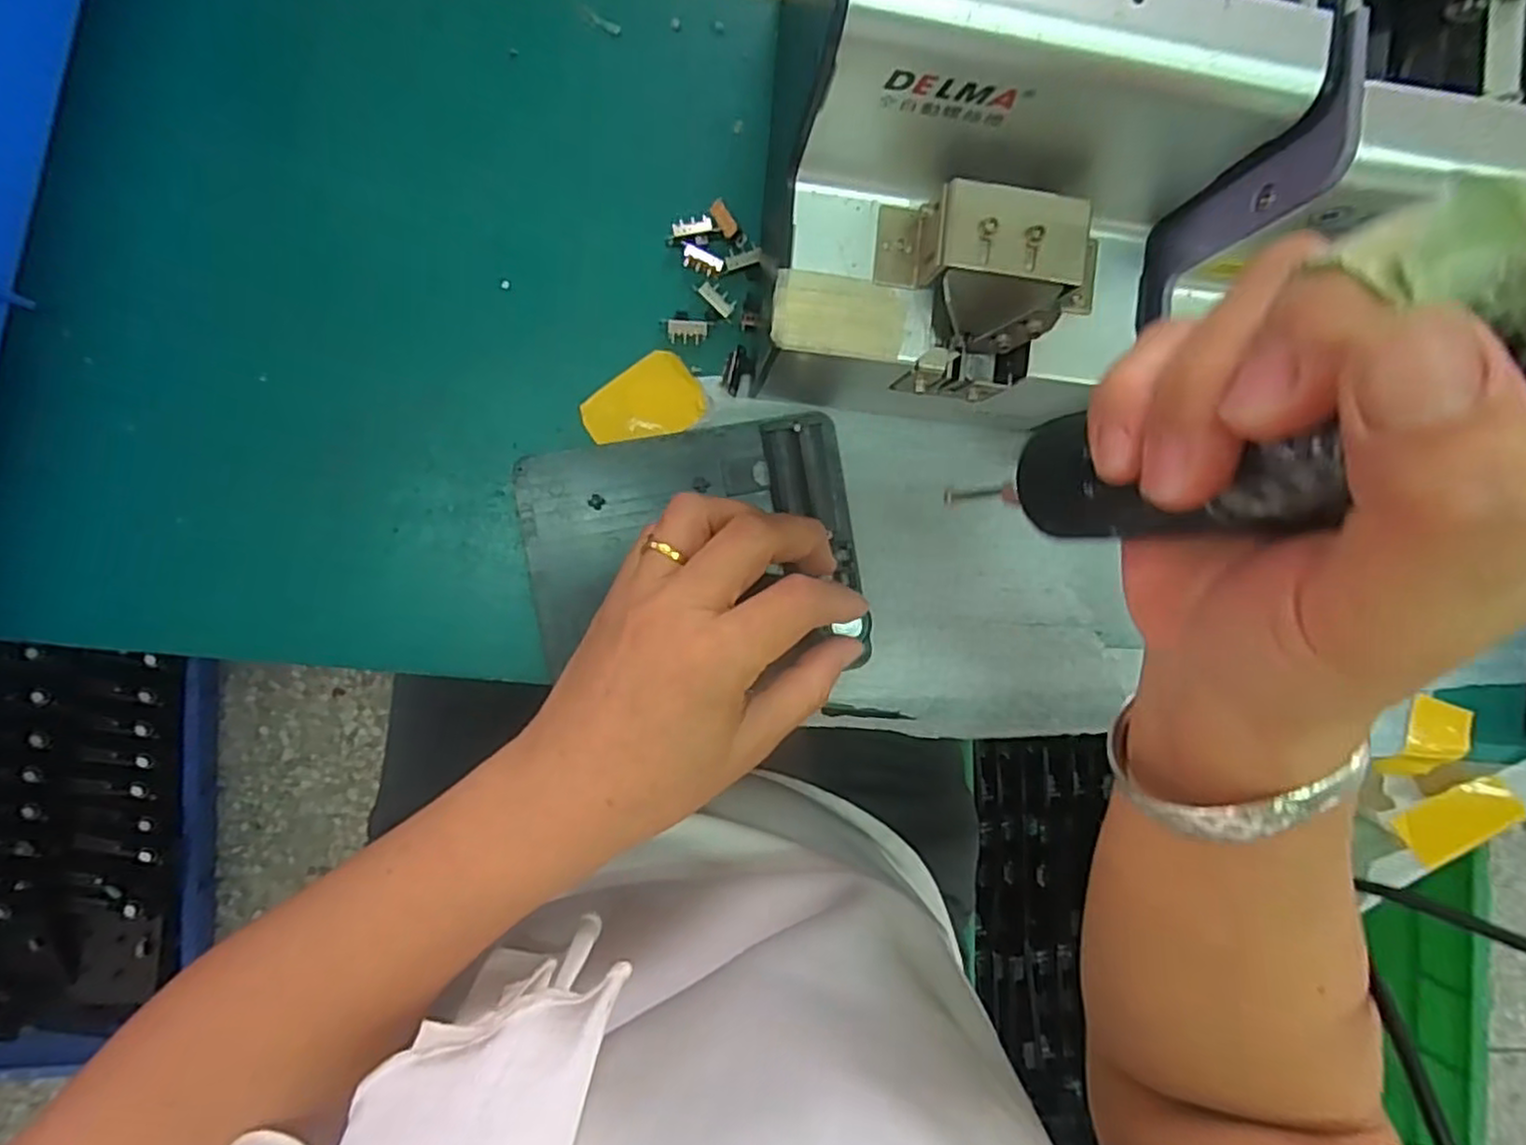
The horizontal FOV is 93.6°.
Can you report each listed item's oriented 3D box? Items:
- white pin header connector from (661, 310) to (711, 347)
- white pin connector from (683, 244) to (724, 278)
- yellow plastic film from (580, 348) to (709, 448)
[{"bbox_3d":[-0.032,-0.102,0.297,0.020,0.004,0.013,0,91,-7],"label":"white pin header connector"},{"bbox_3d":[-0.025,-0.128,0.295,0.017,0.004,0.009,23,88,-7],"label":"white pin connector"},{"bbox_3d":[-0.049,-0.068,0.298,0.047,0.004,0.033,-36,90,-4],"label":"yellow plastic film"}]

